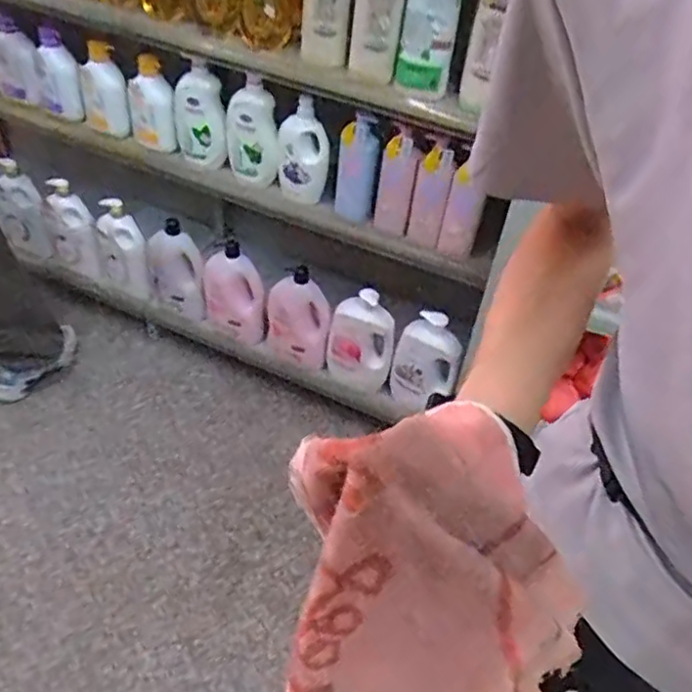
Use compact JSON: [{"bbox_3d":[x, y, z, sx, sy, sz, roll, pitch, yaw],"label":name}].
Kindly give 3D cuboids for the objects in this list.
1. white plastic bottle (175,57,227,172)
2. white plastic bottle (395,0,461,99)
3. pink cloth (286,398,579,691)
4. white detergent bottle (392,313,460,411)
[{"bbox_3d":[-0.315,-0.501,1.446,0.116,0.240,0.063,9,38,1],"label":"white plastic bottle"},{"bbox_3d":[0.141,-0.534,1.119,0.091,0.204,0.059,10,45,2],"label":"white plastic bottle"},{"bbox_3d":[0.052,0.145,0.413,0.164,0.165,0.181,1,45,-6],"label":"pink cloth"},{"bbox_3d":[0.182,0.042,1.522,0.136,0.243,0.083,13,45,6],"label":"white detergent bottle"}]

